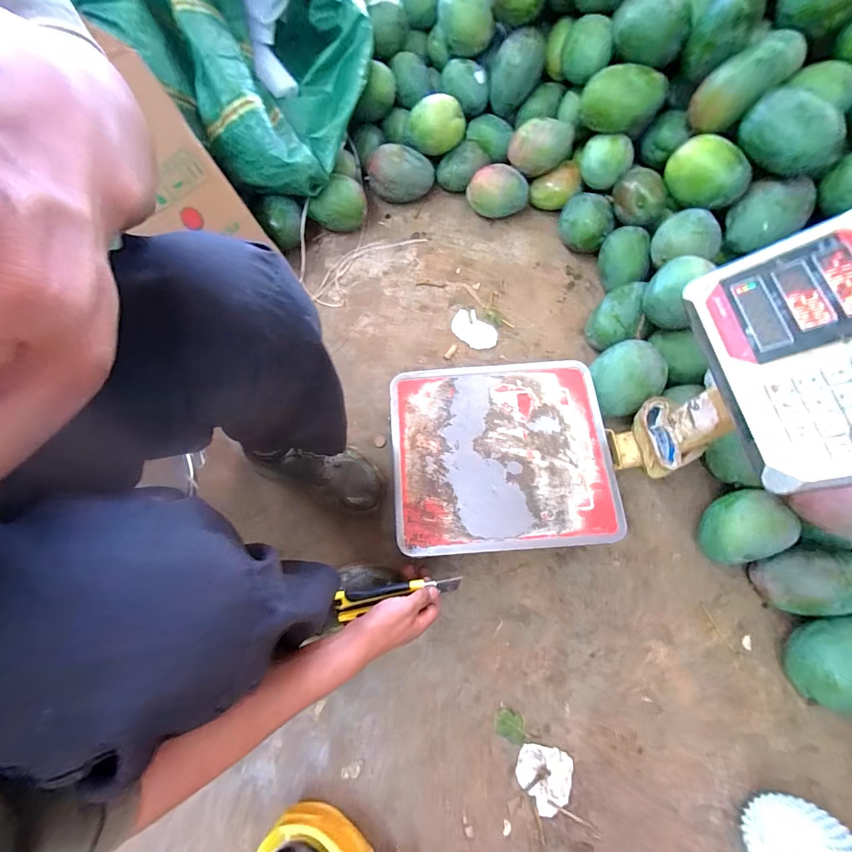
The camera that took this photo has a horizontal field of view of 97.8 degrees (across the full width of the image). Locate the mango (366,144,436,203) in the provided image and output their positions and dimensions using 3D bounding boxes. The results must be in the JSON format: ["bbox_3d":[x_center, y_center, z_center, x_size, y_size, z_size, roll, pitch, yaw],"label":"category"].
[{"bbox_3d":[-0.062,-0.573,0.867,0.143,0.101,0.097,22,72,11],"label":"mango"}]

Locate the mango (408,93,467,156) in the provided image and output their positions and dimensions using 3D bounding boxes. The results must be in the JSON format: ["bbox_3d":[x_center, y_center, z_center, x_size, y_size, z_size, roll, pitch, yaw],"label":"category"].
[{"bbox_3d":[0.020,-0.663,0.823,0.133,0.084,0.080,-2,69,2],"label":"mango"}]

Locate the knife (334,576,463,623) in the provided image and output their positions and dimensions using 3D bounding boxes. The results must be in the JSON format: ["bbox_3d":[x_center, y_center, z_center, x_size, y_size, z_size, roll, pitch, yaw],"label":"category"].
[{"bbox_3d":[-0.037,0.232,0.510,0.170,0.026,0.036,-8,69,-5],"label":"knife"}]

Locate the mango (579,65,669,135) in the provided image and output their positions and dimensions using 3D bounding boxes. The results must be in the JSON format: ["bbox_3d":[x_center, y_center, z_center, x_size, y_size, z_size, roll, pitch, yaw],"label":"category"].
[{"bbox_3d":[0.376,-0.623,0.721,0.143,0.099,0.068,8,70,6],"label":"mango"}]

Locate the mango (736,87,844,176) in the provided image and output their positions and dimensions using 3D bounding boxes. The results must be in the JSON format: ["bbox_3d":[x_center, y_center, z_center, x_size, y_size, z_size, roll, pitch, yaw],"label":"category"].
[{"bbox_3d":[0.572,-0.465,0.589,0.075,0.073,0.146,-41,72,-12],"label":"mango"}]

